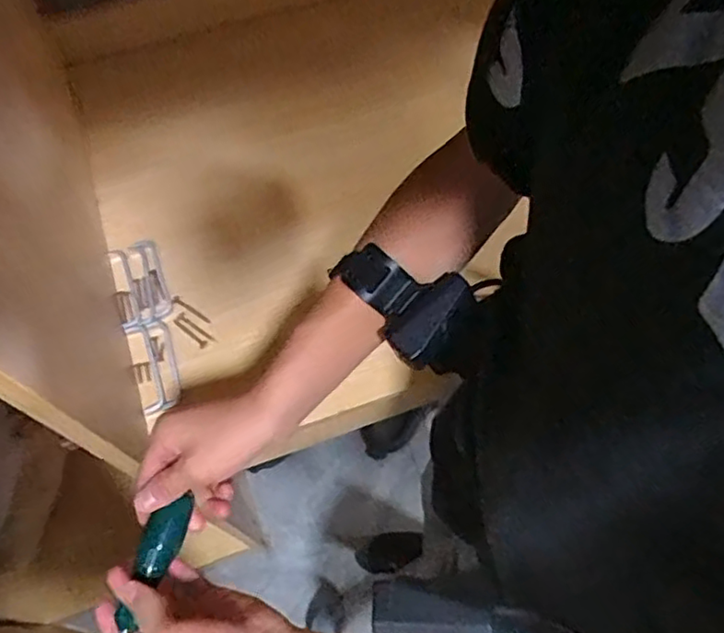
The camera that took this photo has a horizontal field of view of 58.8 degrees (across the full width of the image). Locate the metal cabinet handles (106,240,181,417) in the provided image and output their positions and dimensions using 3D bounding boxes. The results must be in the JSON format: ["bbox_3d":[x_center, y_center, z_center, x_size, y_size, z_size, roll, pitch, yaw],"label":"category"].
[{"bbox_3d":[-0.230,0.005,0.688,0.057,0.012,0.195,-20,66,-9],"label":"metal cabinet handles"}]

